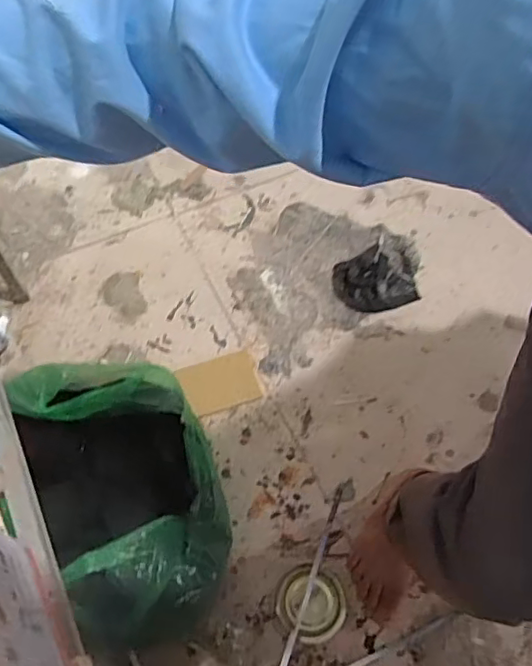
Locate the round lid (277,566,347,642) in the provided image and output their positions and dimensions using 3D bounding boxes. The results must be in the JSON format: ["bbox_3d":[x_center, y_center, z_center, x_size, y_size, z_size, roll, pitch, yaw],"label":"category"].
[{"bbox_3d":[0.066,0.379,0.828,0.096,0.021,0.093,4,74,-15],"label":"round lid"}]

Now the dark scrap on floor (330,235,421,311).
[{"bbox_3d":[0.215,-0.114,1.174,0.172,0.028,0.138,-16,66,-11],"label":"dark scrap on floor"}]

